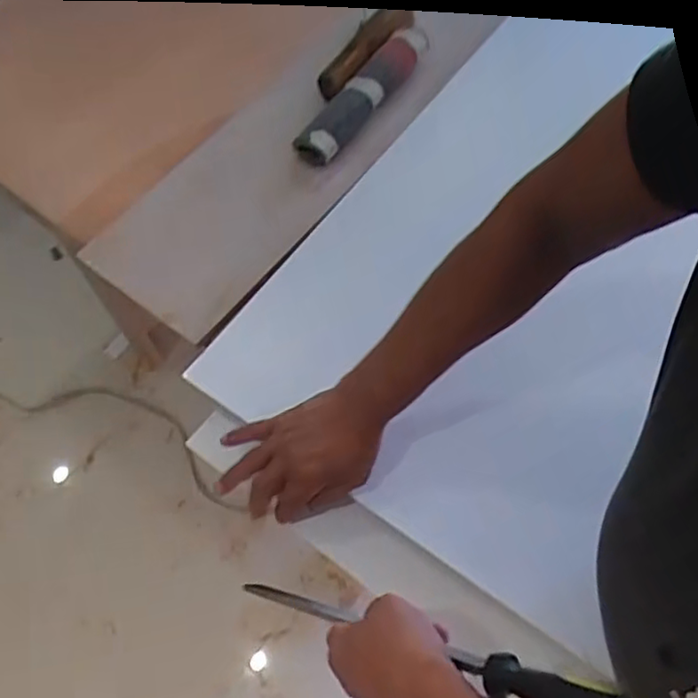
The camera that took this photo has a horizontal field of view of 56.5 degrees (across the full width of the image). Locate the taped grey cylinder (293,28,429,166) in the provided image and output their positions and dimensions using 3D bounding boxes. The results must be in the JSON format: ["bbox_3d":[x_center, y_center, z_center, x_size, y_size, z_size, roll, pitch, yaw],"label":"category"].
[{"bbox_3d":[0.025,-0.341,0.865,0.044,0.051,0.250,29,68,17],"label":"taped grey cylinder"}]

